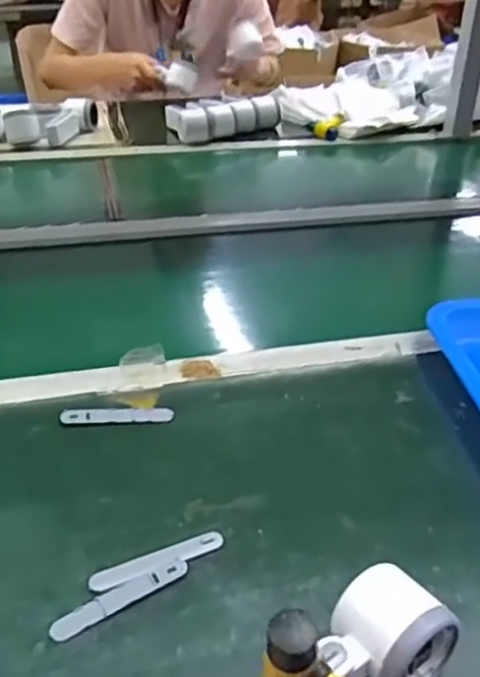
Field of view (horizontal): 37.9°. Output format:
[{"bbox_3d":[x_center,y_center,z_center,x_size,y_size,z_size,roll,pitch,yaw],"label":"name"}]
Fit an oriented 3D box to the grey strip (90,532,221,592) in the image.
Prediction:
[{"bbox_3d":[-0.057,0.153,0.485,0.095,0.004,0.015,-14,35,-23],"label":"grey strip"}]

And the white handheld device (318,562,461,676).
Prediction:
[{"bbox_3d":[0.045,0.189,0.381,0.163,0.048,0.053,-22,40,-28],"label":"white handheld device"}]

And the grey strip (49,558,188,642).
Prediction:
[{"bbox_3d":[-0.078,0.169,0.459,0.095,0.004,0.016,-18,37,-28],"label":"grey strip"}]

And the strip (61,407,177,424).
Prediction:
[{"bbox_3d":[-0.107,0.067,0.613,0.095,0.007,0.018,-2,32,-5],"label":"strip"}]

